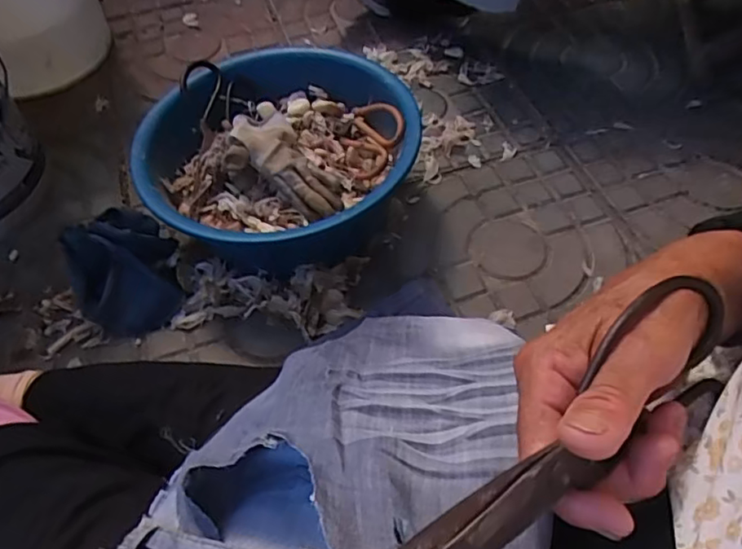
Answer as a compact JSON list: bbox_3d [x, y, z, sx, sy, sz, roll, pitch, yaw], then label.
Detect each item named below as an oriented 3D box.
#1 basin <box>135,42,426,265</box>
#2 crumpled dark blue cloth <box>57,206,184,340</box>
[{"bbox_3d":[-0.109,-0.140,0.719,0.308,0.112,0.303,-1,55,1],"label":"basin"},{"bbox_3d":[-0.299,-0.010,0.693,0.126,0.089,0.141,-36,62,-19],"label":"crumpled dark blue cloth"}]

